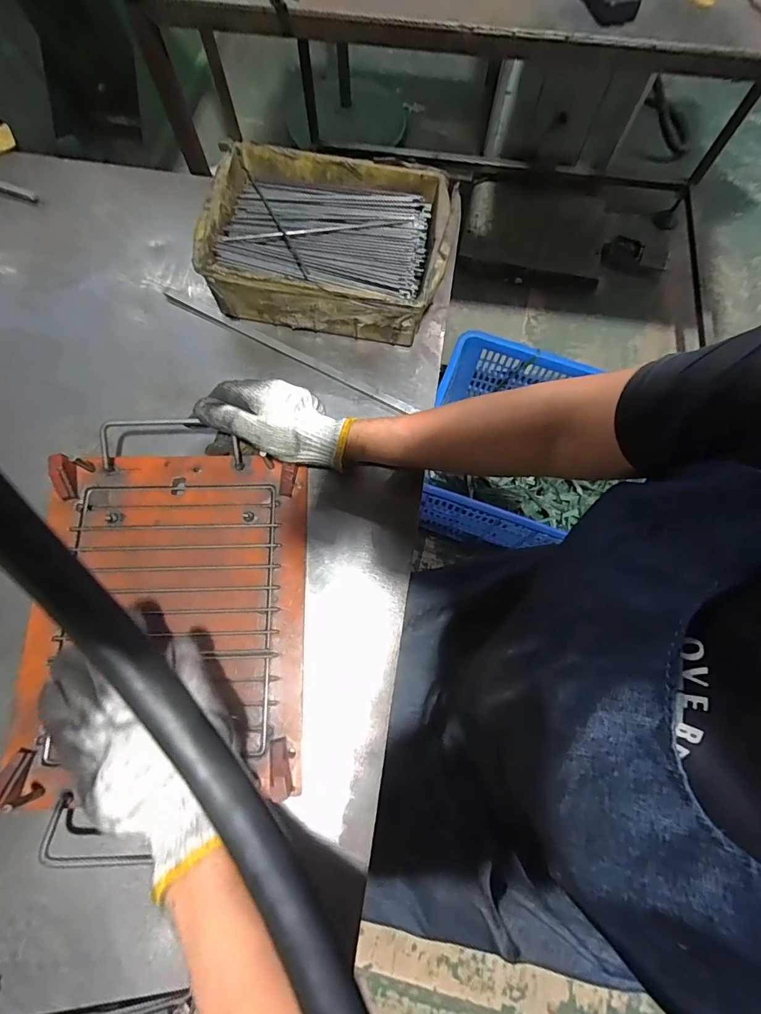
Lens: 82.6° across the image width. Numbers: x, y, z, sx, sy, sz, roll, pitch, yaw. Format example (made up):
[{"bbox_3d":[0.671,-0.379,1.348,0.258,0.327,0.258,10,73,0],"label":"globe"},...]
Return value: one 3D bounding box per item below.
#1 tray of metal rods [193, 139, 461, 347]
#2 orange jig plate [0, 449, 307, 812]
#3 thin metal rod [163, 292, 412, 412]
[{"bbox_3d":[-0.054,-0.289,0.487,0.251,0.078,0.179,11,74,2],"label":"tray of metal rods"},{"bbox_3d":[-0.197,0.093,0.395,0.244,0.025,0.293,-1,74,-2],"label":"orange jig plate"},{"bbox_3d":[-0.111,-0.175,0.490,0.311,0.006,0.009,27,75,6],"label":"thin metal rod"}]

